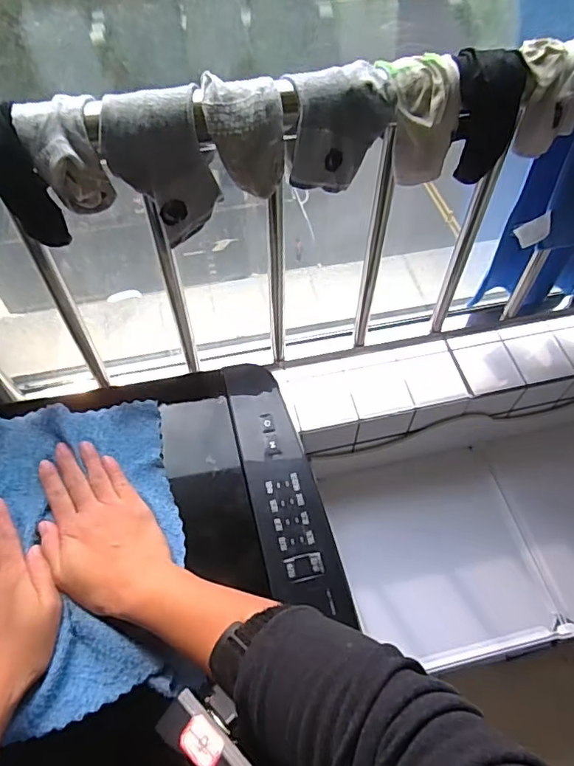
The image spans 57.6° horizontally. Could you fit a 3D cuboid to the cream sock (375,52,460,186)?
[{"bbox_3d":[0.125,-0.253,0.510,0.065,0.102,0.063,-18,59,-12],"label":"cream sock"}]

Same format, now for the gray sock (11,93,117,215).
[{"bbox_3d":[-0.193,-0.195,0.461,0.061,0.086,0.058,-10,58,-7],"label":"gray sock"}]

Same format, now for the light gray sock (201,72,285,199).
[{"bbox_3d":[-0.038,-0.225,0.479,0.066,0.087,0.048,-8,58,-6],"label":"light gray sock"}]

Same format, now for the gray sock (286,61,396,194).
[{"bbox_3d":[0.045,-0.239,0.491,0.093,0.088,0.058,-16,59,-11],"label":"gray sock"}]

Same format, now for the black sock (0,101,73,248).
[{"bbox_3d":[-0.239,-0.179,0.460,0.060,0.140,0.052,14,56,33],"label":"black sock"}]

